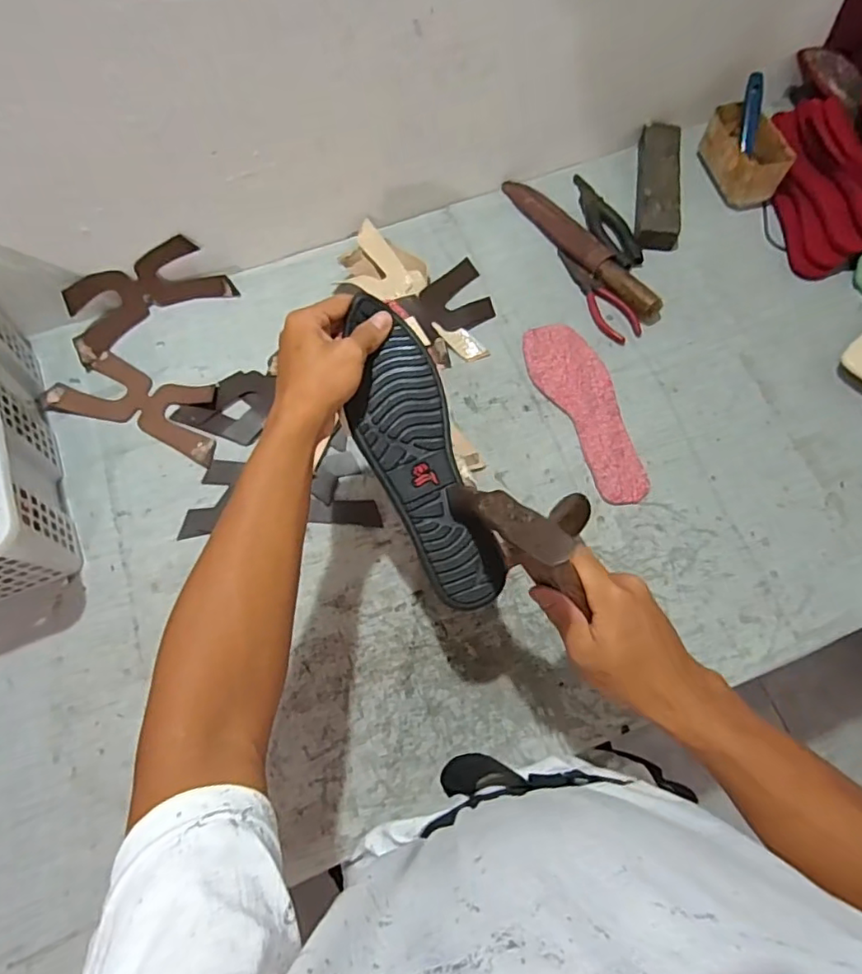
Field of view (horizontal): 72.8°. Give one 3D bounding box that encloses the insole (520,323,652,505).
[{"bbox_3d":[0.189,-0.094,0.694,0.083,0.007,0.240,-21,71,-8],"label":"insole"}]

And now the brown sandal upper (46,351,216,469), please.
[{"bbox_3d":[-0.340,-0.101,0.692,0.206,0.009,0.090,18,70,6],"label":"brown sandal upper"}]

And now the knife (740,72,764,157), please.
[{"bbox_3d":[0.429,-0.499,0.782,0.018,0.017,0.098,3,100,1],"label":"knife"}]

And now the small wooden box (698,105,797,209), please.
[{"bbox_3d":[0.424,-0.448,0.791,0.082,0.073,0.129,-14,70,-6],"label":"small wooden box"}]

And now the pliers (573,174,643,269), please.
[{"bbox_3d":[0.236,-0.361,0.790,0.042,0.020,0.165,-17,70,-7],"label":"pliers"}]

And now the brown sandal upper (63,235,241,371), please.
[{"bbox_3d":[-0.351,-0.233,0.711,0.200,0.067,0.072,-33,73,-12],"label":"brown sandal upper"}]

